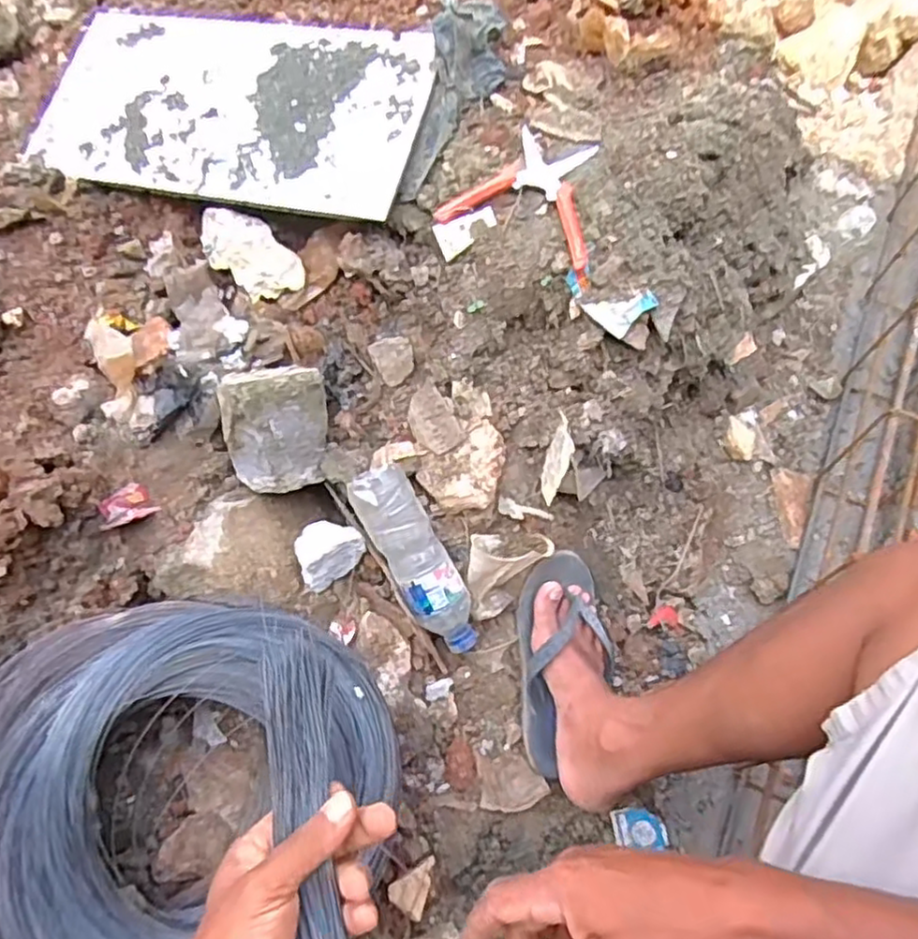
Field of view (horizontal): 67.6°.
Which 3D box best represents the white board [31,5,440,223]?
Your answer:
[{"bbox_3d":[-0.274,-0.429,0.808,0.476,0.009,0.247,14,78,13],"label":"white board"}]

